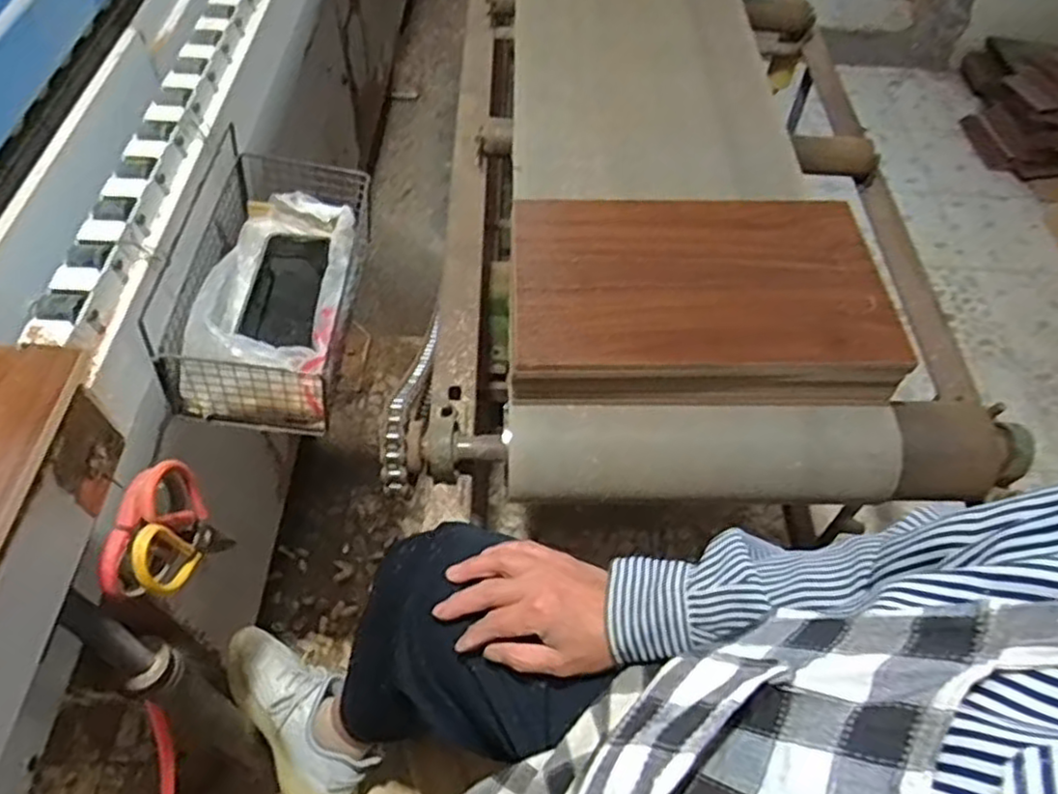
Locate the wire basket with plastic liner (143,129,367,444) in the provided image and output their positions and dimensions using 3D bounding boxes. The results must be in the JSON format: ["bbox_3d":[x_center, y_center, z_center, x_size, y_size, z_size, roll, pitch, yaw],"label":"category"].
[{"bbox_3d":[-0.236,-0.115,0.670,0.135,0.118,0.265,3,54,-3],"label":"wire basket with plastic liner"}]

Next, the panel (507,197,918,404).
[{"bbox_3d":[0.179,-0.113,0.784,0.387,0.061,0.249,1,54,-5],"label":"panel"}]

